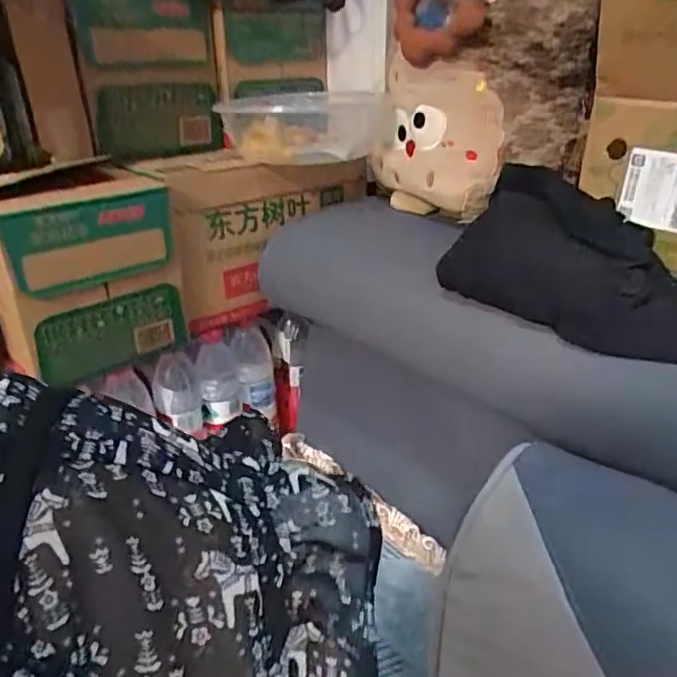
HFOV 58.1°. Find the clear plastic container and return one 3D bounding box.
[{"bbox_3d":[-0.040,-0.278,0.796,0.223,0.080,0.122,0,28,2],"label":"clear plastic container"}]

